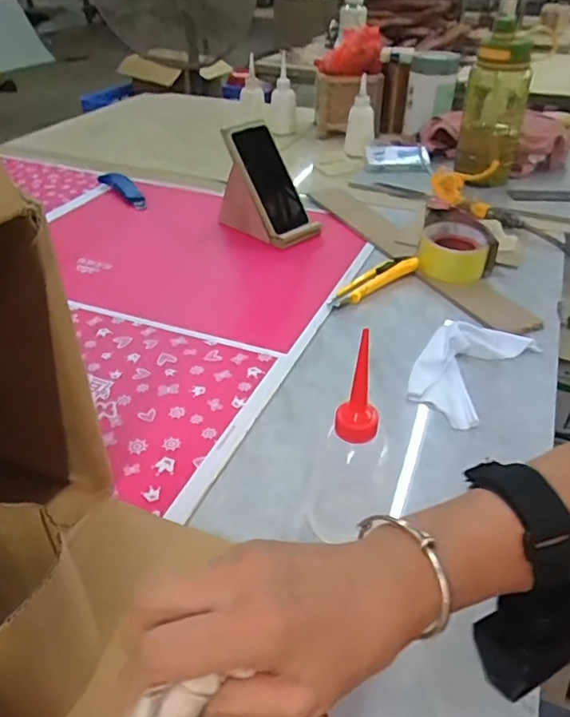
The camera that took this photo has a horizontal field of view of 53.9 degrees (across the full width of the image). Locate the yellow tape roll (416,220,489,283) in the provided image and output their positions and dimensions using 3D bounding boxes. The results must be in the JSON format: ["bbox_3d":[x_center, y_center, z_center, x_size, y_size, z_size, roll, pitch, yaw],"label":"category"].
[{"bbox_3d":[0.232,-0.147,0.775,0.089,0.052,0.088,9,37,14],"label":"yellow tape roll"}]

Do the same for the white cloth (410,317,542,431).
[{"bbox_3d":[0.196,-0.001,0.599,0.092,0.032,0.178,24,43,31],"label":"white cloth"}]

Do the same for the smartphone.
[{"bbox_3d":[-0.021,-0.271,0.851,0.068,0.157,0.016,-29,13,-28],"label":"smartphone"}]

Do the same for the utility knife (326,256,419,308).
[{"bbox_3d":[0.114,-0.101,0.740,0.148,0.025,0.034,-27,43,-31],"label":"utility knife"}]

